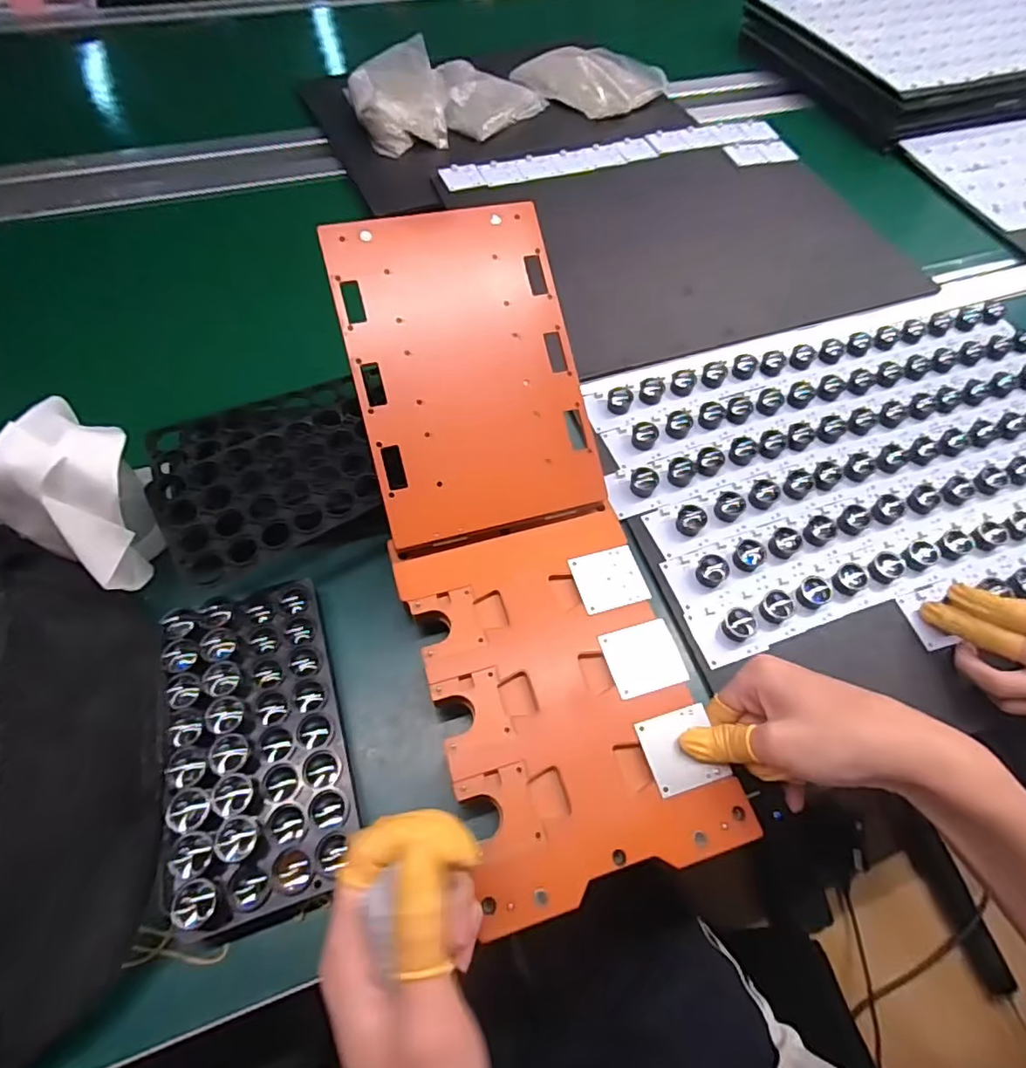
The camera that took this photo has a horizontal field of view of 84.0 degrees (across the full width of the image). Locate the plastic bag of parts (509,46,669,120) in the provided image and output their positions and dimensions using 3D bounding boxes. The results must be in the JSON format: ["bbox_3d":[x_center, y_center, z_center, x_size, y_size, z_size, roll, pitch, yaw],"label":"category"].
[{"bbox_3d":[0.109,-0.650,0.805,0.174,0.024,0.169,40,65,18],"label":"plastic bag of parts"}]

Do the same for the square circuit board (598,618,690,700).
[{"bbox_3d":[0.087,0.082,0.378,0.048,0.004,0.045,-13,62,-11],"label":"square circuit board"}]

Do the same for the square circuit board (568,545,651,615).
[{"bbox_3d":[0.069,0.032,0.409,0.047,0.004,0.045,-13,62,-8],"label":"square circuit board"}]

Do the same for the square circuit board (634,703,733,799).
[{"bbox_3d":[0.103,0.132,0.348,0.045,0.004,0.044,-13,62,-11],"label":"square circuit board"}]

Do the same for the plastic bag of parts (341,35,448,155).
[{"bbox_3d":[-0.152,-0.577,0.745,0.125,0.049,0.173,-4,61,-6],"label":"plastic bag of parts"}]

